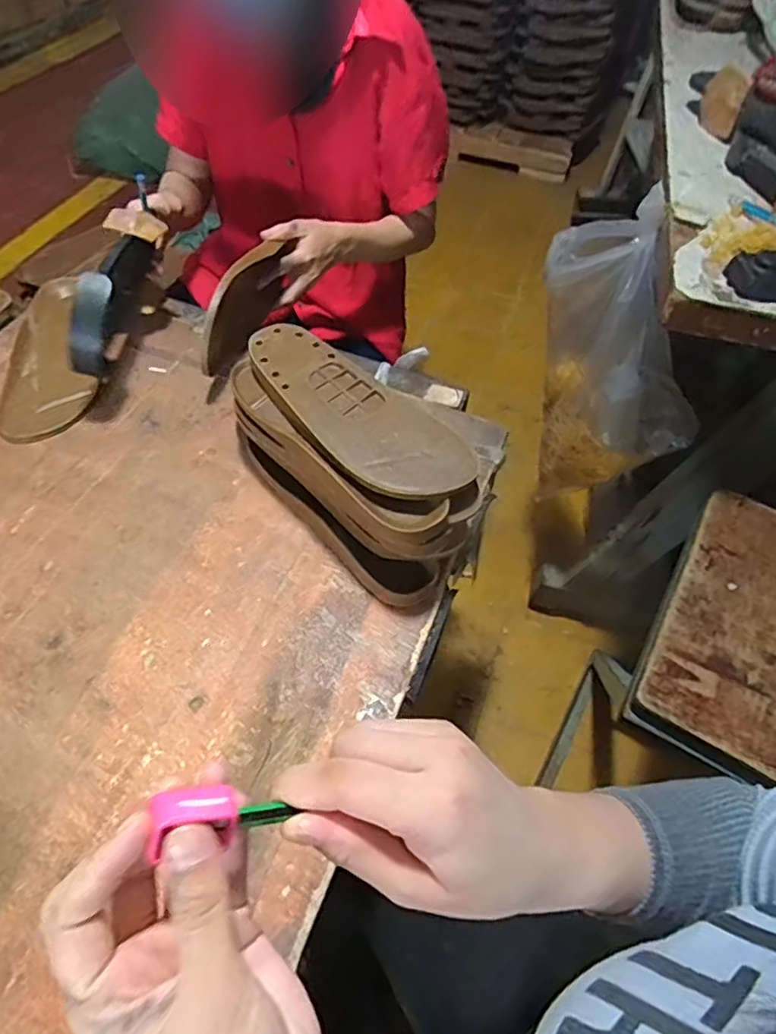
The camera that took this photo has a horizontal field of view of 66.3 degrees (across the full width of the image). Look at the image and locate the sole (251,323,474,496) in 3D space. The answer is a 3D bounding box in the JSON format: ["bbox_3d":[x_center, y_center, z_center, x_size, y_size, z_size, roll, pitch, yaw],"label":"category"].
[{"bbox_3d":[-0.036,-0.094,0.531,0.250,0.015,0.092,39,61,22],"label":"sole"}]

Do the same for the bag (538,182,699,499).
[{"bbox_3d":[0.310,-0.227,0.815,0.171,0.382,0.221,-10,55,-10],"label":"bag"}]

